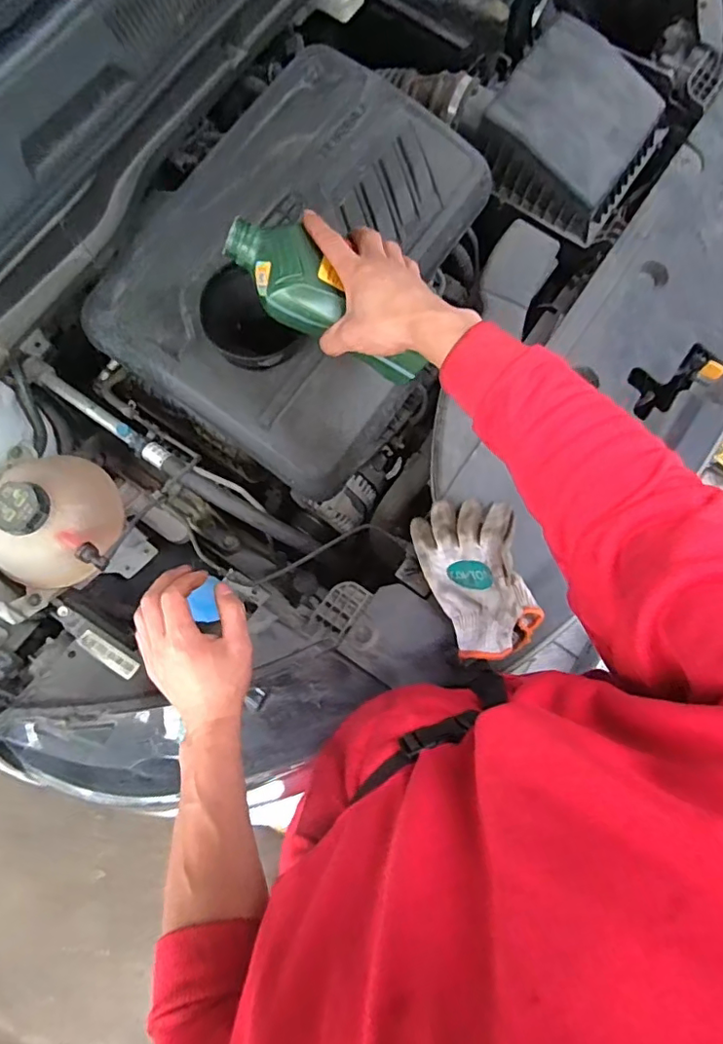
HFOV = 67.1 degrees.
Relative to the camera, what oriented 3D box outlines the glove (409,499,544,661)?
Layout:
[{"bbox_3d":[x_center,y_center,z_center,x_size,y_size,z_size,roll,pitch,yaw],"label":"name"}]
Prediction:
[{"bbox_3d":[0.138,0.061,0.639,0.113,0.072,0.188,-21,80,-5],"label":"glove"}]

